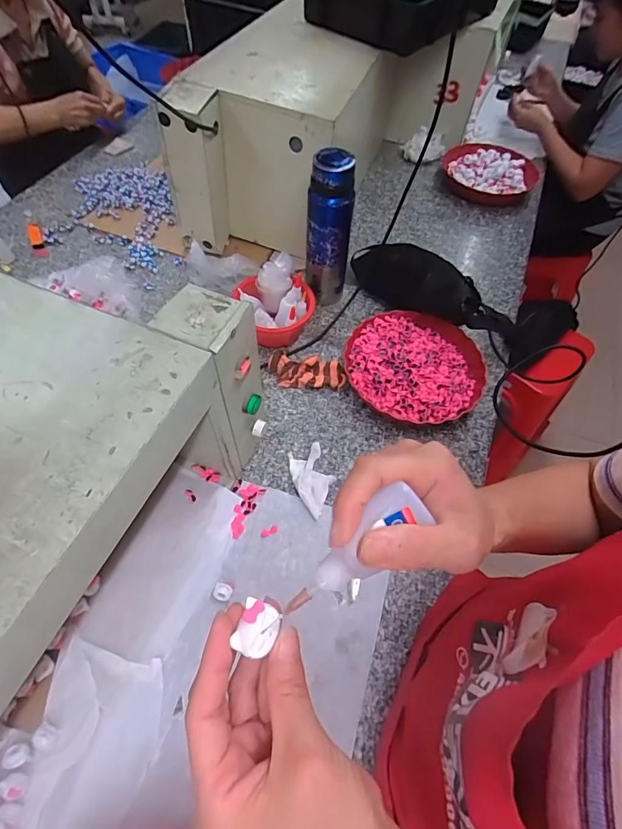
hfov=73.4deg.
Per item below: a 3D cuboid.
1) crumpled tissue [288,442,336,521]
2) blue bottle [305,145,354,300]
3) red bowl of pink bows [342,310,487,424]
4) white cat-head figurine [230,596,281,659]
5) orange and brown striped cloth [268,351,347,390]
[{"bbox_3d":[0.005,0.101,0.654,0.063,0.014,0.109,-22,62,-16],"label":"crumpled tissue"},{"bbox_3d":[0.032,-0.330,0.771,0.080,0.275,0.070,2,58,-2],"label":"blue bottle"},{"bbox_3d":[0.187,-0.088,0.758,0.227,0.059,0.236,2,58,-2],"label":"red bowl of pink bows"},{"bbox_3d":[-0.028,0.109,0.214,0.020,0.007,0.024,23,59,11],"label":"white cat-head figurine"},{"bbox_3d":[-0.008,-0.081,0.759,0.137,0.025,0.069,3,58,-2],"label":"orange and brown striped cloth"}]

